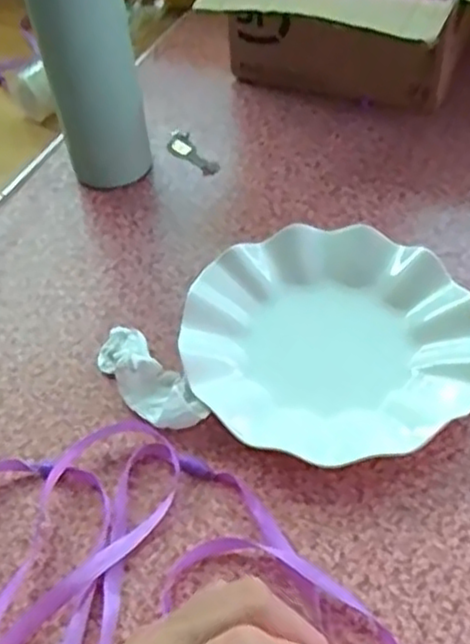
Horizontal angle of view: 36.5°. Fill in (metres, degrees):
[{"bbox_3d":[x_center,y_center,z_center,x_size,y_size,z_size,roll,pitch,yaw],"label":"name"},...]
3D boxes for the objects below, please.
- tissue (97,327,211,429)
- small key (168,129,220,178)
[{"bbox_3d":[-0.056,0.034,0.448,0.036,0.024,0.091,-30,54,-20],"label":"tissue"},{"bbox_3d":[-0.038,-0.144,0.607,0.026,0.007,0.064,-28,54,-19],"label":"small key"}]

